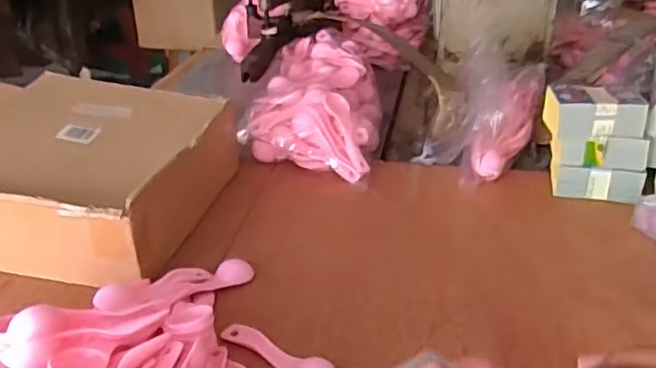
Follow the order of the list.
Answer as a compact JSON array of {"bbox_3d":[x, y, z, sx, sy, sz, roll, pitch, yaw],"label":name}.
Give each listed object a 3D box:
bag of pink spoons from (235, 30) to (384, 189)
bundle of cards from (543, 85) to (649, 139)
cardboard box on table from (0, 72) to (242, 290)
[{"bbox_3d":[-0.012,-0.117,0.905,0.169,0.093,0.320,2,28,6],"label":"bag of pink spoons"},{"bbox_3d":[0.299,-0.081,0.708,0.101,0.044,0.059,3,29,8],"label":"bundle of cards"},{"bbox_3d":[-0.269,-0.011,0.694,0.268,0.109,0.268,5,28,11],"label":"cardboard box on table"}]

